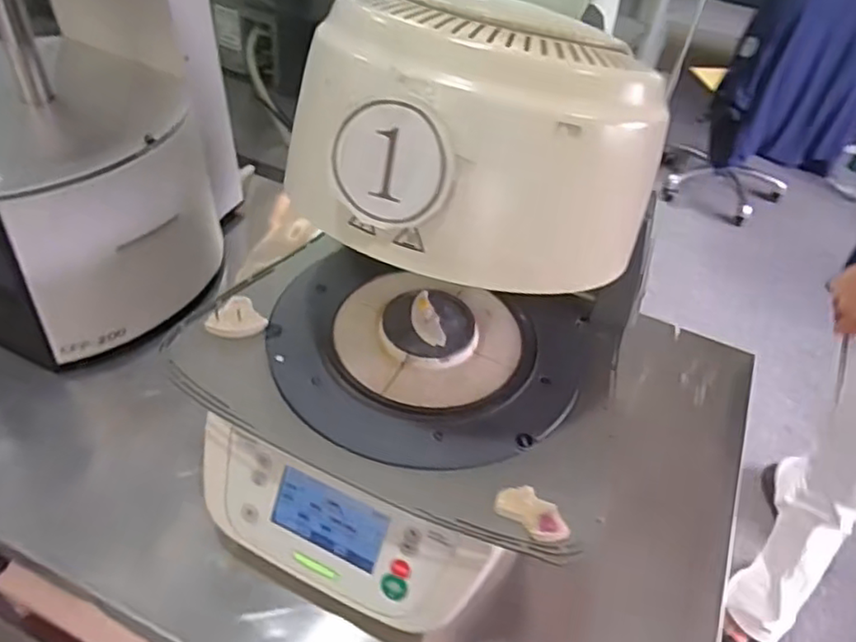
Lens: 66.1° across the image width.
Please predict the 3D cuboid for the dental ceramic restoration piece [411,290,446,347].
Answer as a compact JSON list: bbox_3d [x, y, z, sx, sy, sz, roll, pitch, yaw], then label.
[{"bbox_3d":[-0.003,-0.005,0.572,0.022,0.018,0.060,-9,46,-17],"label":"dental ceramic restoration piece"}]

